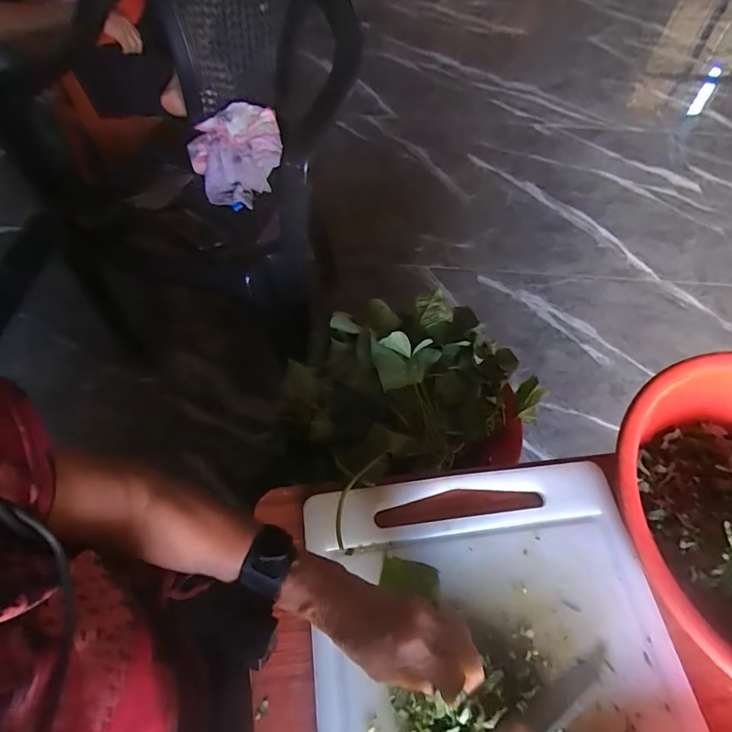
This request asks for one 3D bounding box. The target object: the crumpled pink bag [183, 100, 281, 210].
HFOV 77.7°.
[{"bbox_3d":[-0.251,-0.384,0.829,0.173,0.134,0.113,5,57,2],"label":"crumpled pink bag"}]

